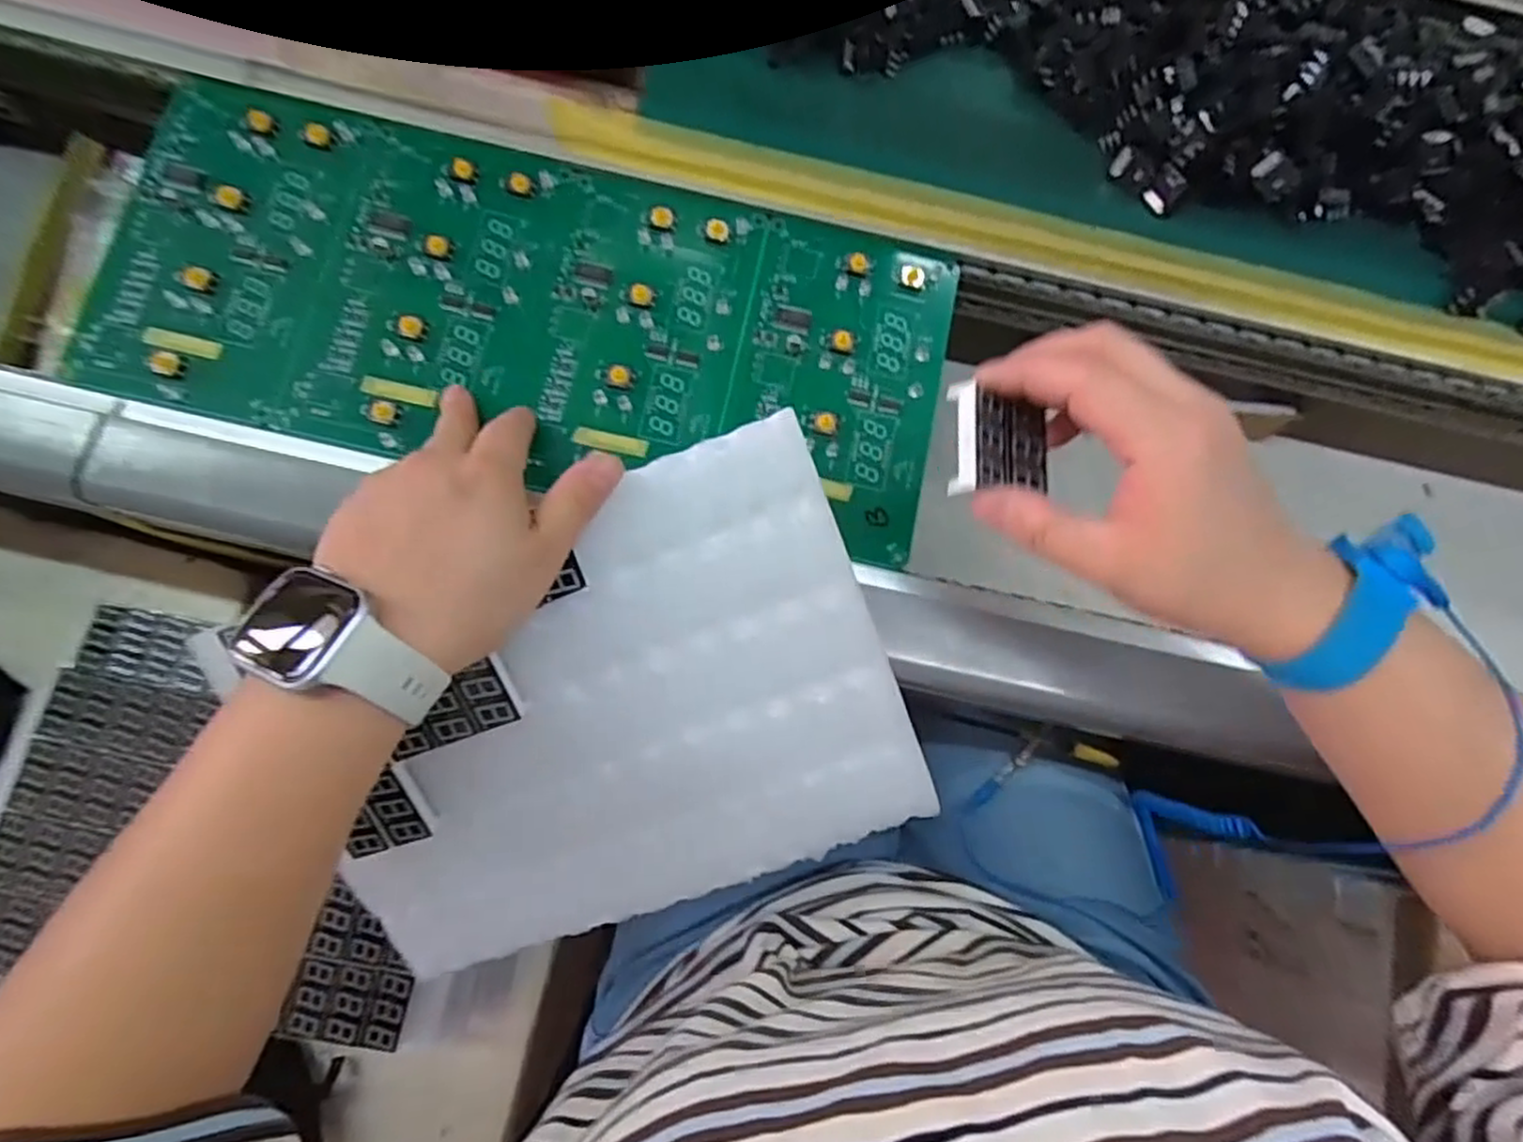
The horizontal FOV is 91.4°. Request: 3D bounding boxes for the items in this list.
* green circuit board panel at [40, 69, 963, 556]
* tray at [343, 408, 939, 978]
[{"bbox_3d":[-0.111,-0.125,0.363,0.400,0.007,0.164,10,80,-2],"label":"green circuit board panel"},{"bbox_3d":[-0.070,0.069,0.330,0.250,0.019,0.188,-21,99,4],"label":"tray"}]

